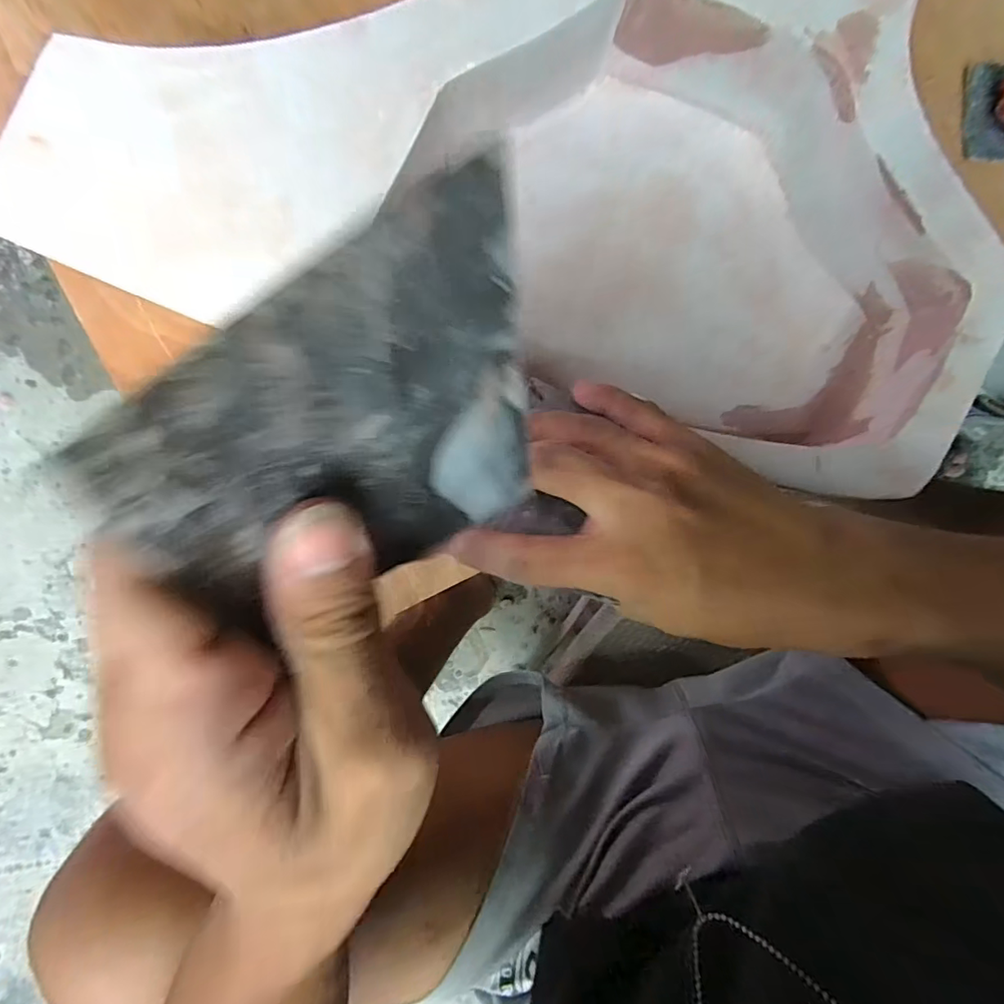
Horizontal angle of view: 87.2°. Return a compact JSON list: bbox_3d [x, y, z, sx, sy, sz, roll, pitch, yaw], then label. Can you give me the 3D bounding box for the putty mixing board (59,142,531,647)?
[{"bbox_3d":[-0.030,-0.011,0.125,0.006,0.095,0.095,37,63,28],"label":"putty mixing board"}]

